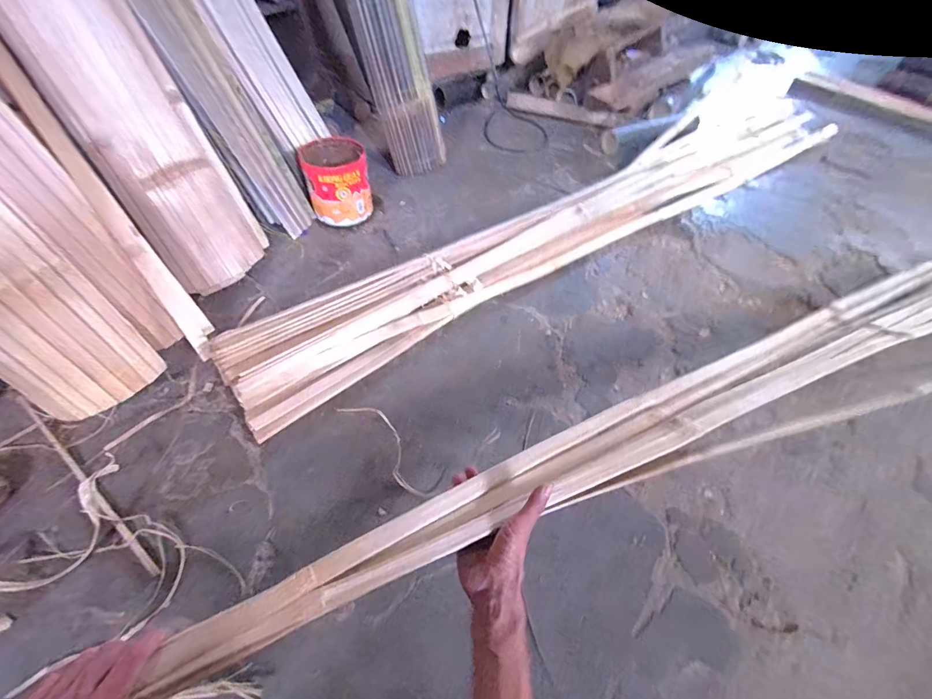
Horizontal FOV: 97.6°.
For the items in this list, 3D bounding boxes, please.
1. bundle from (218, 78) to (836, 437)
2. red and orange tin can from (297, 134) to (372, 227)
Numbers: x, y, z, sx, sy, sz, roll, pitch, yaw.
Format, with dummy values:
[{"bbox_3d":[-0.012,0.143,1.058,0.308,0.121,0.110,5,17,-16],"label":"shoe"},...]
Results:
[{"bbox_3d":[0.363,-0.386,1.057,1.921,0.105,0.264,-30,59,-21],"label":"bundle"},{"bbox_3d":[-0.322,-0.423,1.025,0.151,0.139,0.177,-16,55,-12],"label":"red and orange tin can"}]

